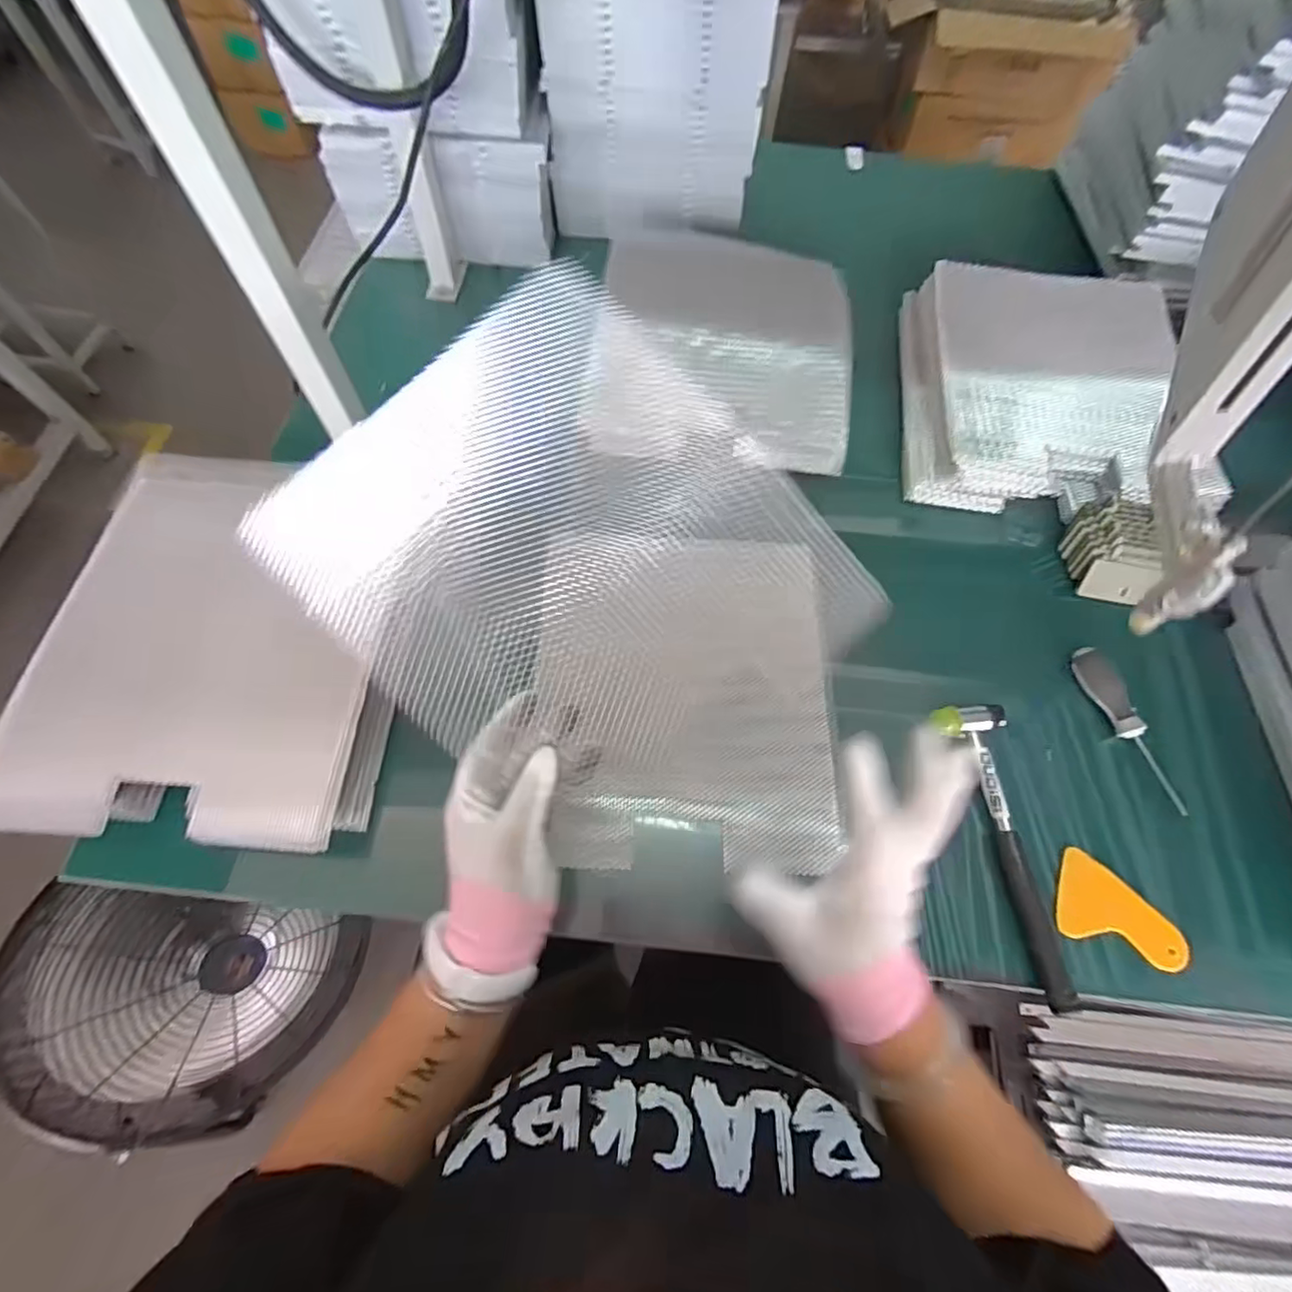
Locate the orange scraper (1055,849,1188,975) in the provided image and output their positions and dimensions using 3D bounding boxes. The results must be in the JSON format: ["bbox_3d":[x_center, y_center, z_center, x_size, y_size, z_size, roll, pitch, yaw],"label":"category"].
[{"bbox_3d":[0.401,0.222,0.485,0.101,0.009,0.069,17,70,9],"label":"orange scraper"}]

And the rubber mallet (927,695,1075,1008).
[{"bbox_3d":[0.311,0.169,0.494,0.055,0.027,0.243,-5,66,-5],"label":"rubber mallet"}]

